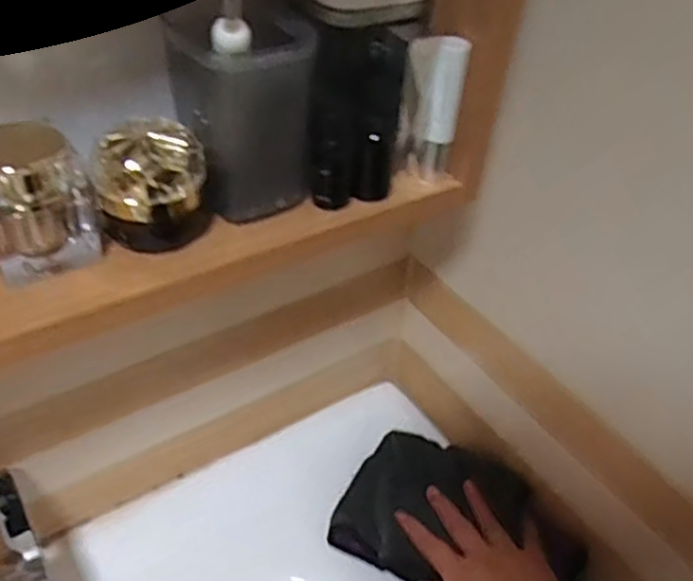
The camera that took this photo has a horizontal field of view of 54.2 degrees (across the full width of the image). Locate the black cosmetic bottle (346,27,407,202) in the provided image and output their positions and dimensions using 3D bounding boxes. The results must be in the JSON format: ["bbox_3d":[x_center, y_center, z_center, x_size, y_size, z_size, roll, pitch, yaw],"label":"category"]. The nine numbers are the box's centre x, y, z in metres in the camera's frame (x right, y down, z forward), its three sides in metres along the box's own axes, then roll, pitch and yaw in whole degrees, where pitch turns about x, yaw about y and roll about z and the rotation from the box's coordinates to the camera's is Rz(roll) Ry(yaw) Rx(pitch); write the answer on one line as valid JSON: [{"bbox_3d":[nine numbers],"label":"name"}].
[{"bbox_3d":[0.013,-0.090,0.353,0.028,0.078,0.034,6,41,-1],"label":"black cosmetic bottle"}]

